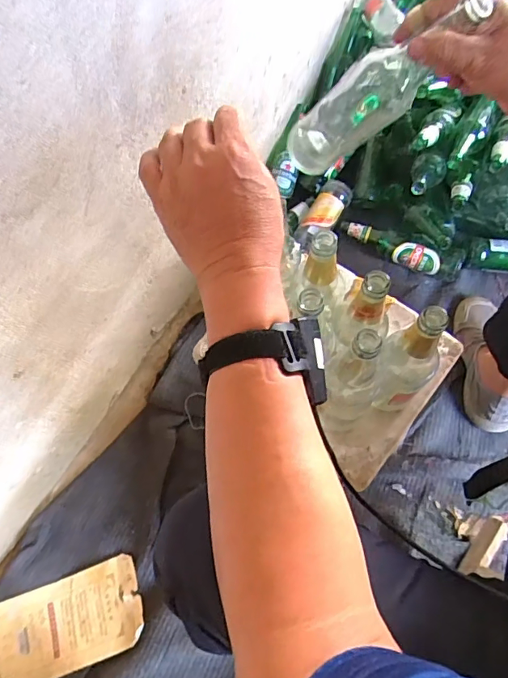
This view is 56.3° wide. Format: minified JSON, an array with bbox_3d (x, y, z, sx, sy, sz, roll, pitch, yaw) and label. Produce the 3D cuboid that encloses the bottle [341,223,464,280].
[{"bbox_3d":[0.306,-0.193,0.997,0.258,0.069,0.057,18,68,11],"label":"bottle"}]

